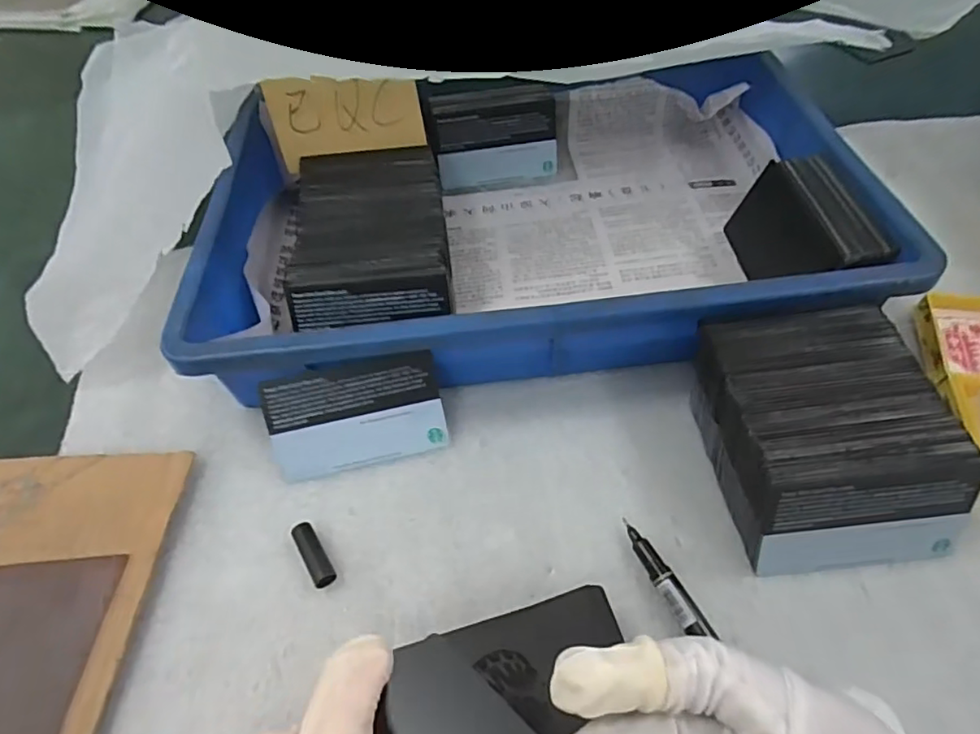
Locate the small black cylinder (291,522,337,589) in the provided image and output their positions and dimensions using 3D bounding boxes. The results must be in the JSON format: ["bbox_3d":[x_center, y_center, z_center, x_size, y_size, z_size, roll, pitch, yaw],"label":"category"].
[{"bbox_3d":[-0.080,0.086,0.267,0.009,0.009,0.032,-30,57,-17],"label":"small black cylinder"}]

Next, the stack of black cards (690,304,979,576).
[{"bbox_3d":[0.146,0.031,0.263,0.092,0.054,0.101,-6,54,-1],"label":"stack of black cards"}]

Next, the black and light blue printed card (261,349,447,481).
[{"bbox_3d":[-0.067,0.024,0.294,0.084,0.053,0.004,-11,13,-6],"label":"black and light blue printed card"}]

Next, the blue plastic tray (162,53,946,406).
[{"bbox_3d":[0.023,-0.103,0.361,0.367,0.070,0.247,-5,54,0],"label":"blue plastic tray"}]

